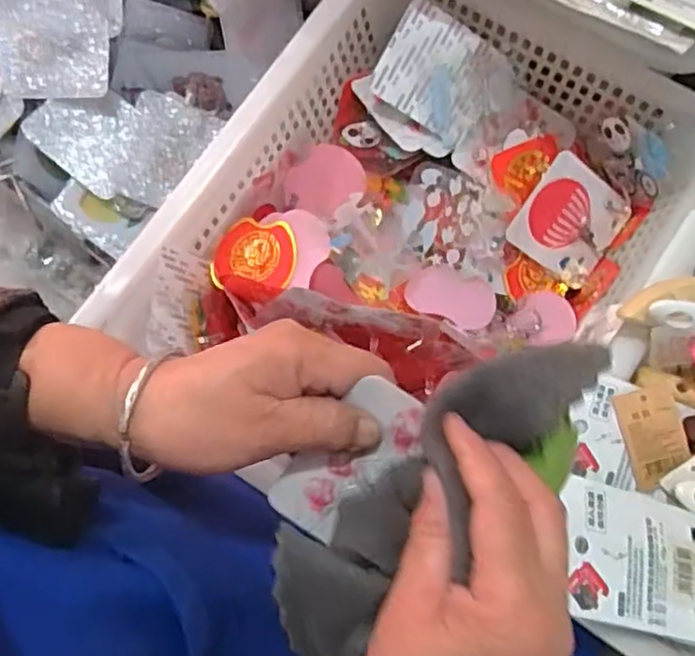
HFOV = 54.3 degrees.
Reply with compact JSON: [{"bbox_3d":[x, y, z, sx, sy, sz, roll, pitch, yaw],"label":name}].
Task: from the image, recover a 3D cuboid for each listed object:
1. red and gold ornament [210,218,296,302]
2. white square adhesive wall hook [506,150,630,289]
[{"bbox_3d":[-0.066,-0.048,0.476,0.057,0.014,0.057,0,76,2],"label":"red and gold ornament"},{"bbox_3d":[0.166,-0.080,0.503,0.081,0.010,0.076,32,94,-25],"label":"white square adhesive wall hook"}]

